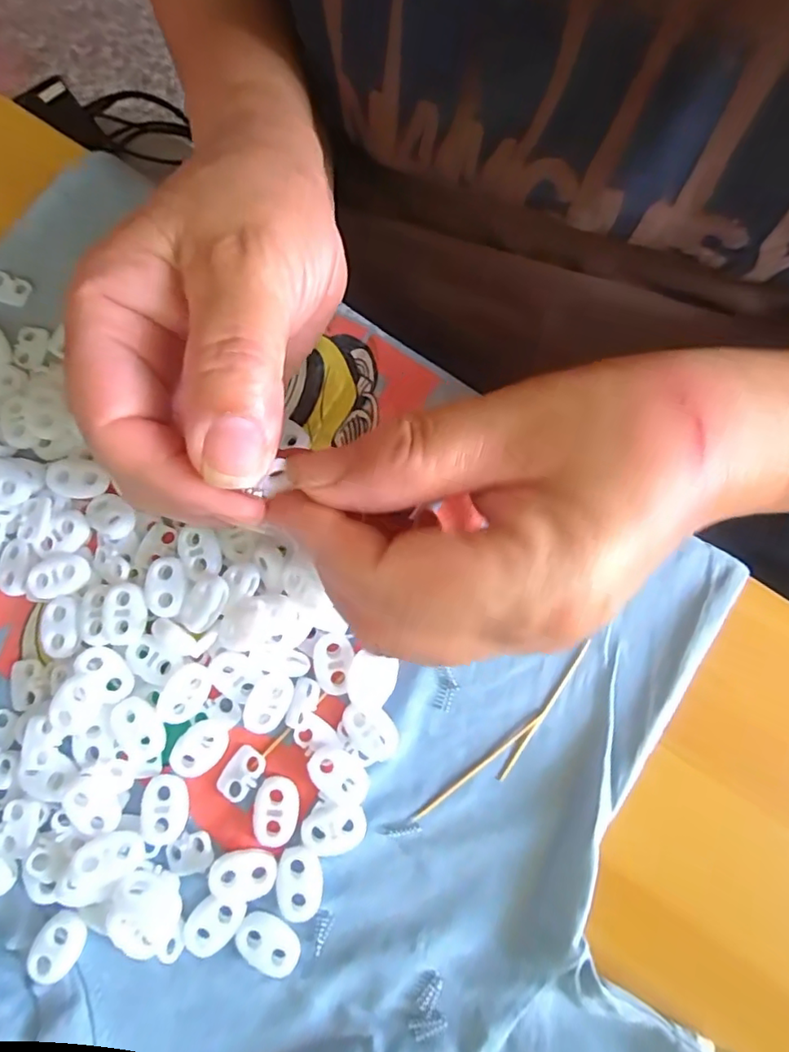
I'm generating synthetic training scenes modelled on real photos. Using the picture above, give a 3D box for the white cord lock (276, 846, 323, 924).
[{"bbox_3d":[-0.033,0.123,0.192,0.015,0.004,0.023,-1,80,1],"label":"white cord lock"}]

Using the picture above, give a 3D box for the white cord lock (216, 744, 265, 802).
[{"bbox_3d":[-0.055,0.090,0.200,0.012,0.004,0.019,33,82,6],"label":"white cord lock"}]

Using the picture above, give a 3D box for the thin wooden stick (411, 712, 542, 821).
[{"bbox_3d":[0.030,0.087,0.202,0.058,0.004,0.004,-37,81,-5],"label":"thin wooden stick"}]

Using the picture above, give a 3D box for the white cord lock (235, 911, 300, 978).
[{"bbox_3d":[-0.043,0.142,0.190,0.022,0.004,0.016,31,82,6],"label":"white cord lock"}]

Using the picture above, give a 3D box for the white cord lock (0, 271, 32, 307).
[{"bbox_3d":[-0.166,-0.102,0.238,0.017,0.004,0.013,16,81,4],"label":"white cord lock"}]

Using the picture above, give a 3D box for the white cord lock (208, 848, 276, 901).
[{"bbox_3d":[-0.052,0.120,0.192,0.021,0.005,0.015,-7,80,0],"label":"white cord lock"}]

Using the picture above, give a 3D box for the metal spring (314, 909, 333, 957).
[{"bbox_3d":[-0.025,0.140,0.192,0.006,0.004,0.014,17,81,4],"label":"metal spring"}]

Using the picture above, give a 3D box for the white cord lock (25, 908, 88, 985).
[{"bbox_3d":[-0.115,0.144,0.189,0.015,0.004,0.027,22,81,5],"label":"white cord lock"}]

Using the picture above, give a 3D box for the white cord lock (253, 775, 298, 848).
[{"bbox_3d":[-0.042,0.100,0.196,0.015,0.004,0.021,10,80,3],"label":"white cord lock"}]

